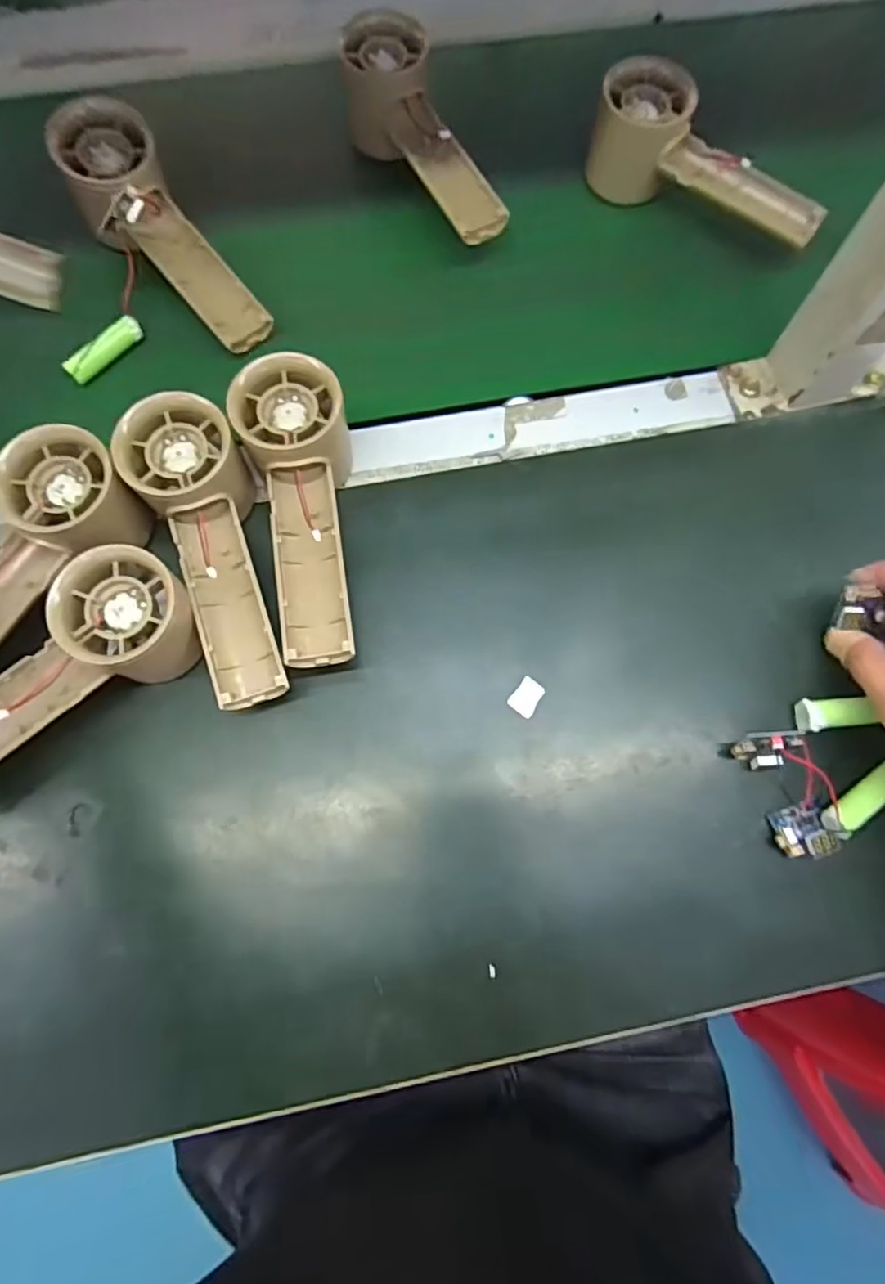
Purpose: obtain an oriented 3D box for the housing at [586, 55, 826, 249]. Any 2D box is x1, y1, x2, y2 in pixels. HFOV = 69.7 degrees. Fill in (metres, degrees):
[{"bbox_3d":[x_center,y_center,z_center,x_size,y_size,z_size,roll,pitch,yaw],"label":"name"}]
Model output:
[{"bbox_3d":[0.170,-0.303,0.407,0.153,0.059,0.043,30,76,7],"label":"housing"}]

